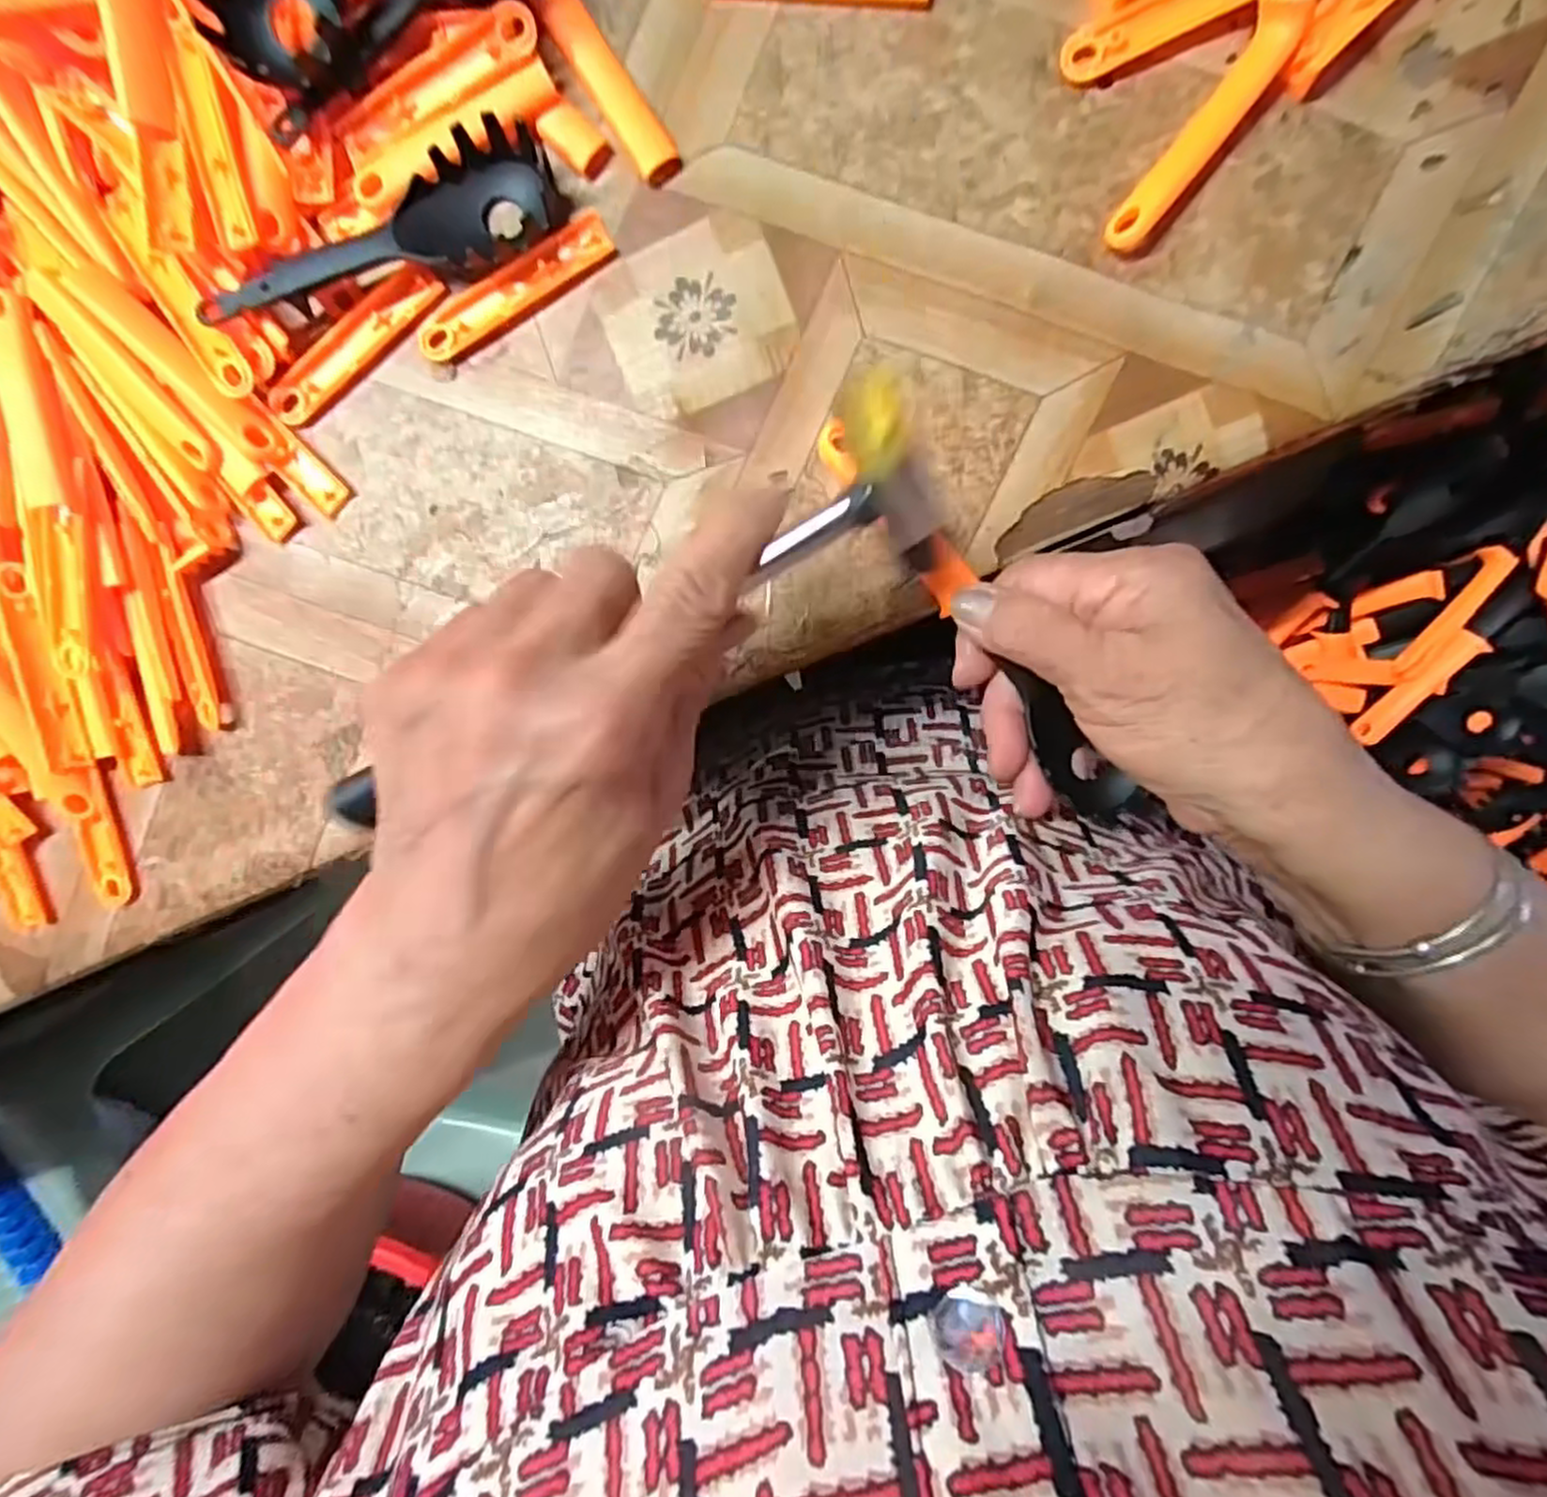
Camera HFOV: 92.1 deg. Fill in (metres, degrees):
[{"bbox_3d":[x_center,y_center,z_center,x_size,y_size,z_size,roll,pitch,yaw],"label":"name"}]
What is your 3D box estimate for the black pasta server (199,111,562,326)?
[{"bbox_3d":[-0.133,-0.176,0.255,0.121,0.023,0.040,-12,97,5],"label":"black pasta server"}]

